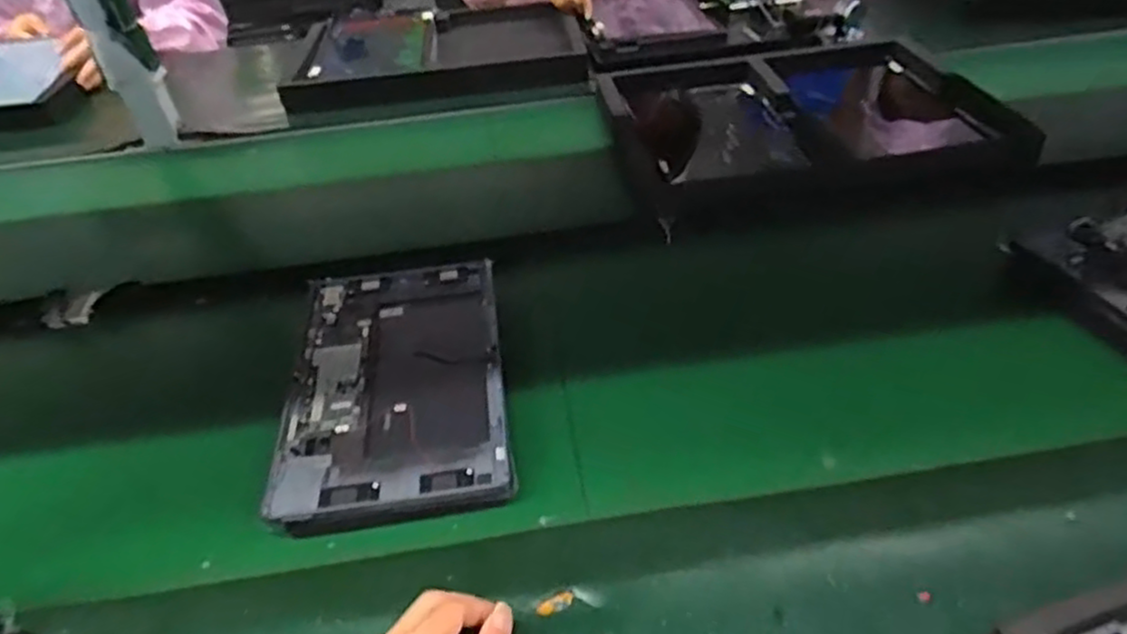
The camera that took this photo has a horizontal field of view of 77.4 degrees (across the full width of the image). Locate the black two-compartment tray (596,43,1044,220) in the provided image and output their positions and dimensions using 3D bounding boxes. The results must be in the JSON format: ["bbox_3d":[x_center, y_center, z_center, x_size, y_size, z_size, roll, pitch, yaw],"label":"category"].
[{"bbox_3d":[0.270,-0.245,0.842,0.414,0.033,0.333,-8,41,-4],"label":"black two-compartment tray"}]

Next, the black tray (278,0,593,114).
[{"bbox_3d":[-0.191,-0.422,1.082,0.433,0.035,0.289,-6,48,2],"label":"black tray"}]

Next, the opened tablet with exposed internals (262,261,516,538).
[{"bbox_3d":[-0.132,0.051,0.570,0.163,0.028,0.262,-8,41,-4],"label":"opened tablet with exposed internals"}]

